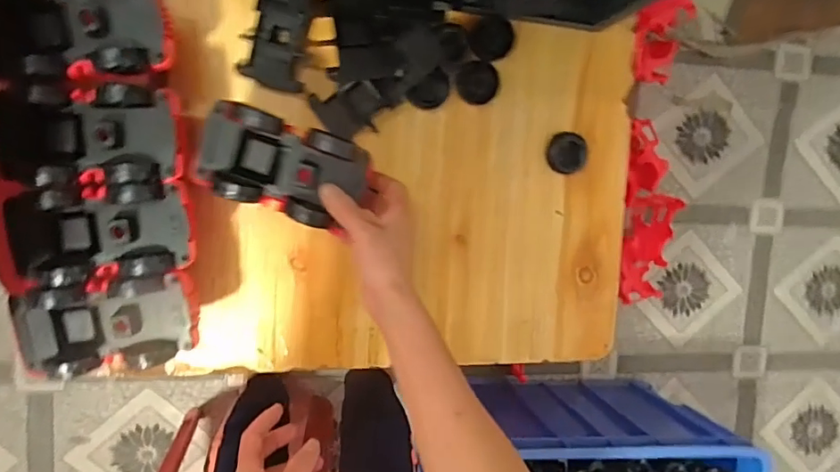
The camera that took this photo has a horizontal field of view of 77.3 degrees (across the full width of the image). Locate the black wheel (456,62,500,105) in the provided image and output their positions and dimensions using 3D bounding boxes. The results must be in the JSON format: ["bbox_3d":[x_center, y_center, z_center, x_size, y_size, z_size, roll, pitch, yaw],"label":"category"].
[{"bbox_3d":[0.064,-0.168,0.579,0.042,0.023,0.043,-1,96,-10],"label":"black wheel"}]

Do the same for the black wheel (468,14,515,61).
[{"bbox_3d":[0.080,-0.220,0.584,0.048,0.018,0.044,-1,96,-10],"label":"black wheel"}]

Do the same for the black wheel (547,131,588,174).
[{"bbox_3d":[0.172,-0.097,0.611,0.045,0.011,0.047,-1,96,-10],"label":"black wheel"}]

